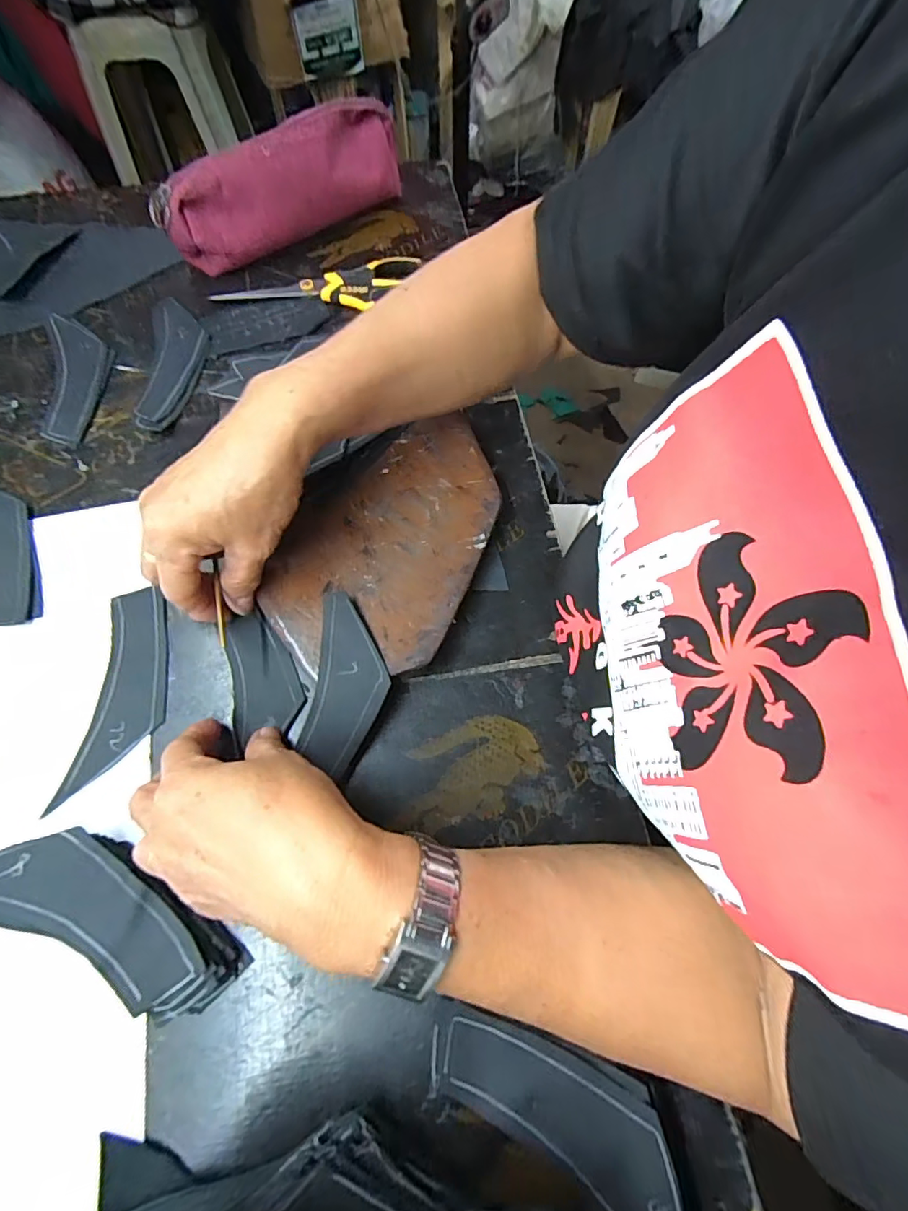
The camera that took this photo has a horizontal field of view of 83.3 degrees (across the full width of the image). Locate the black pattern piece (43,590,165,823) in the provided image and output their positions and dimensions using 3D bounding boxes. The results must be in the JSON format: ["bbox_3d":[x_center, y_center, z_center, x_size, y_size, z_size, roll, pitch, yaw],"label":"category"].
[{"bbox_3d":[-0.203,0.052,0.318,0.046,0.006,0.130,1,68,0],"label":"black pattern piece"}]

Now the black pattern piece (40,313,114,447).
[{"bbox_3d":[-0.305,-0.186,0.414,0.047,0.004,0.135,-10,69,-5],"label":"black pattern piece"}]

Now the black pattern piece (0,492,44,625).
[{"bbox_3d":[-0.317,-0.043,0.354,0.048,0.009,0.133,-34,72,-13],"label":"black pattern piece"}]

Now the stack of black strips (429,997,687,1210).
[{"bbox_3d":[0.052,0.232,0.230,0.137,0.023,0.056,31,71,11],"label":"stack of black strips"}]

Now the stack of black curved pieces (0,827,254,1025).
[{"bbox_3d":[-0.178,0.153,0.259,0.147,0.025,0.051,21,70,8],"label":"stack of black curved pieces"}]

